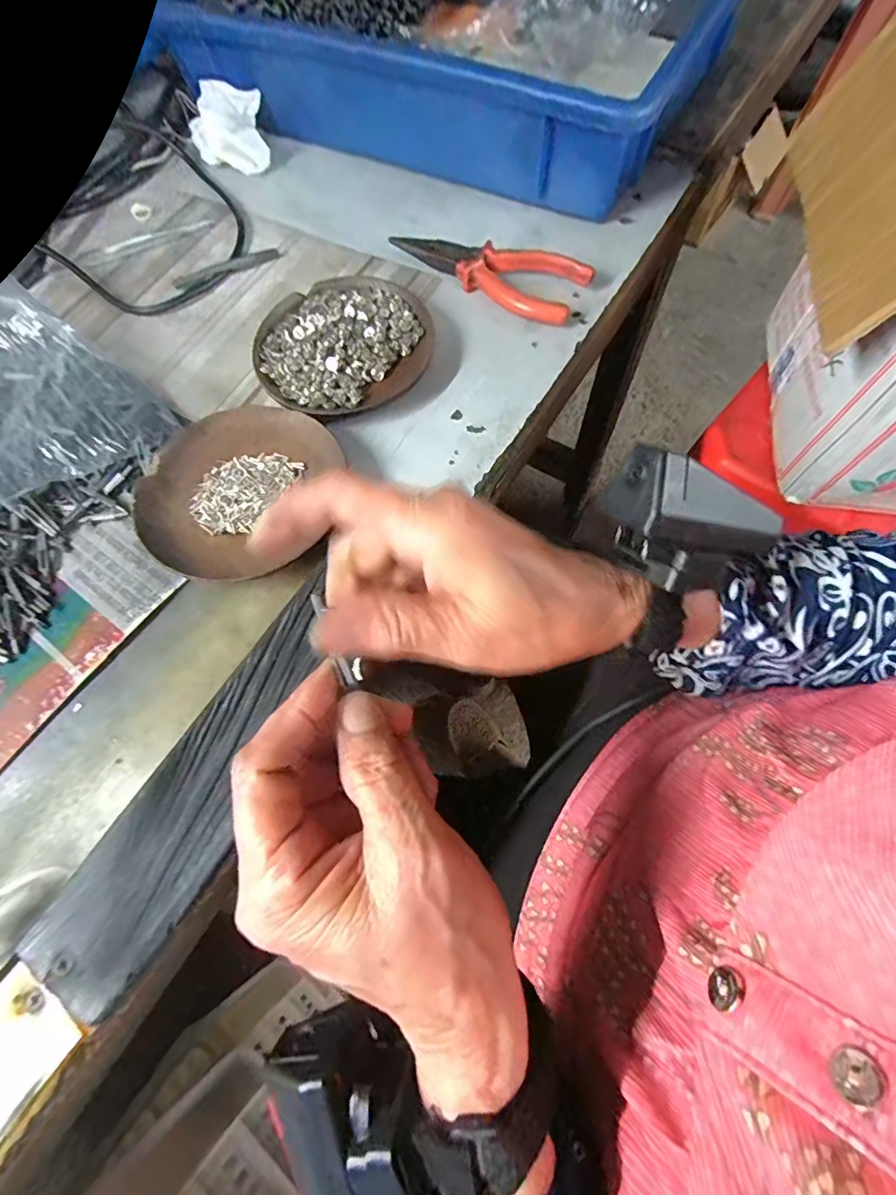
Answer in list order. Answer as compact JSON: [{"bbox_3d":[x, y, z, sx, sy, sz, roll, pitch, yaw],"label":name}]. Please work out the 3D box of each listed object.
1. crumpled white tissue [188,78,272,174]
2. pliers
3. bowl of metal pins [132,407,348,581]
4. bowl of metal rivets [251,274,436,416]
[{"bbox_3d":[-0.177,-0.384,0.400,0.064,0.043,0.065,-26,70,-7],"label":"crumpled white tissue"},{"bbox_3d":[0.025,-0.229,0.343,0.142,0.017,0.048,28,73,13],"label":"pliers"},{"bbox_3d":[-0.118,-0.060,0.280,0.104,0.019,0.109,-1,69,2],"label":"bowl of metal pins"},{"bbox_3d":[-0.067,-0.163,0.320,0.111,0.022,0.107,-1,69,2],"label":"bowl of metal rivets"}]

